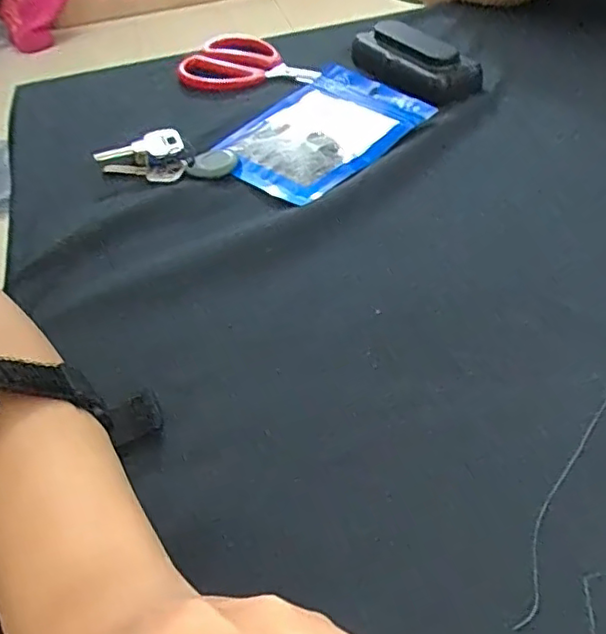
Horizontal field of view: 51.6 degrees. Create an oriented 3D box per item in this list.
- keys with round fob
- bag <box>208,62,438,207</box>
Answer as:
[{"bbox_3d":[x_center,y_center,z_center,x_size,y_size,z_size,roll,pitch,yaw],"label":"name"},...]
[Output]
[{"bbox_3d":[-0.094,-0.109,0.414,0.094,0.016,0.033,10,48,16],"label":"keys with round fob"},{"bbox_3d":[0.010,-0.126,0.420,0.132,0.016,0.095,-36,52,-25],"label":"bag"}]

